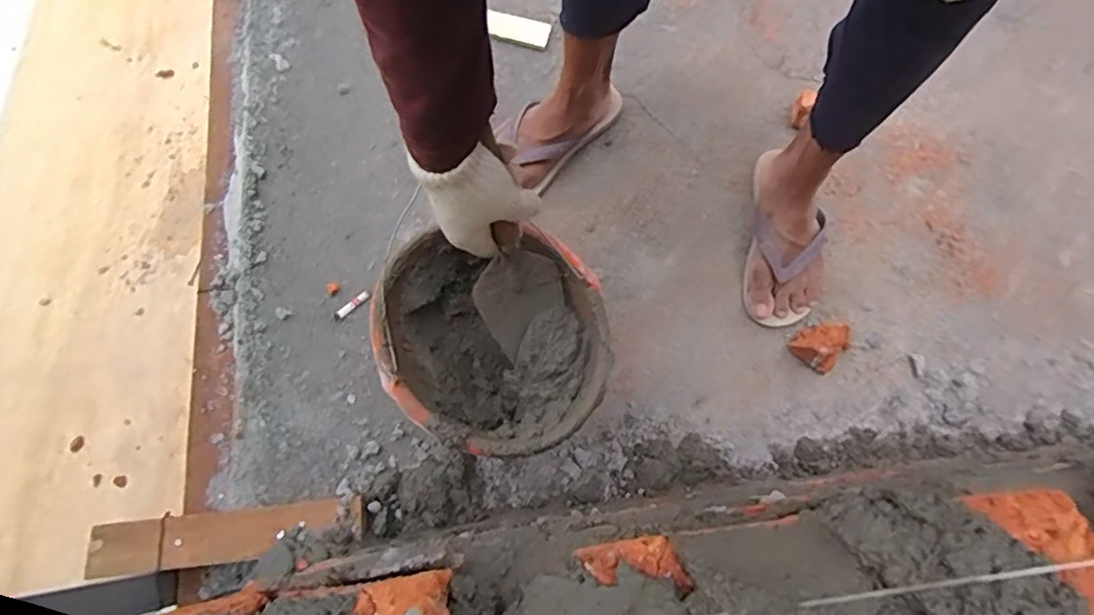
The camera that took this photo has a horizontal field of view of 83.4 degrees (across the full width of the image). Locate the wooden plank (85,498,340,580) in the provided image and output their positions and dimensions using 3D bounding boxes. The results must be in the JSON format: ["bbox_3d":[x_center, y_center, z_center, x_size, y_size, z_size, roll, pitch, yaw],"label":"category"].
[{"bbox_3d":[-0.358,0.247,0.663,0.249,0.016,0.056,-5,59,-9],"label":"wooden plank"}]

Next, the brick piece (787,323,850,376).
[{"bbox_3d":[0.343,0.045,0.760,0.061,0.048,0.060,38,75,10],"label":"brick piece"}]

